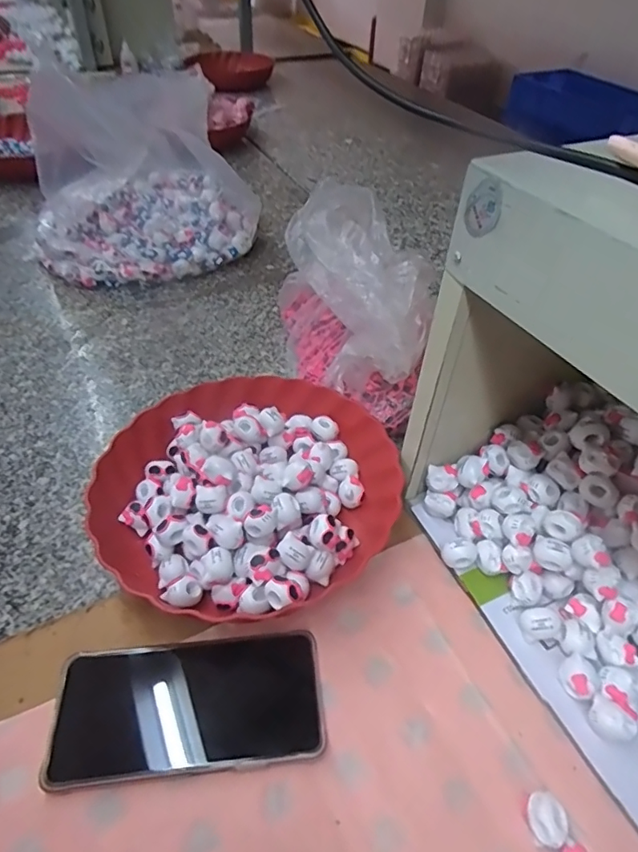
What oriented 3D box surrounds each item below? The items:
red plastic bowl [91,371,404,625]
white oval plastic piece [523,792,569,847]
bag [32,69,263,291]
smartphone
[{"bbox_3d":[-0.057,0.047,0.442,0.221,0.050,0.234,1,45,-1],"label":"red plastic bowl"},{"bbox_3d":[0.127,0.220,0.295,0.019,0.016,0.024,-8,46,-10],"label":"white oval plastic piece"},{"bbox_3d":[-0.222,-0.311,0.682,0.265,0.225,0.149,-33,55,-30],"label":"bag"},{"bbox_3d":[-0.081,0.174,0.332,0.164,0.012,0.078,-4,46,-6],"label":"smartphone"}]

